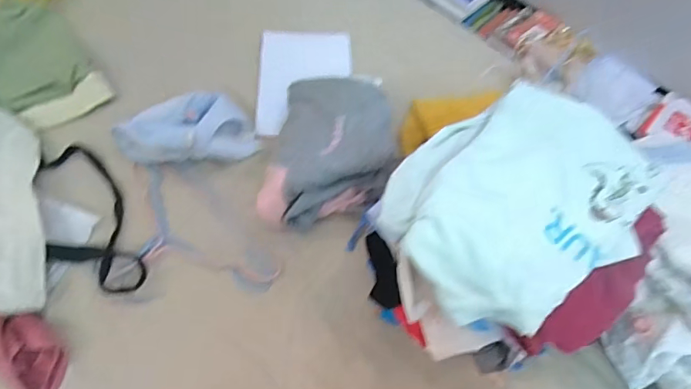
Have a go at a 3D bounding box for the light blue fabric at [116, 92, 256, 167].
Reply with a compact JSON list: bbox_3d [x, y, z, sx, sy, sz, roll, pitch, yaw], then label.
[{"bbox_3d":[-0.229,-0.097,0.669,0.208,0.061,0.103,1,62,-3],"label":"light blue fabric"}]

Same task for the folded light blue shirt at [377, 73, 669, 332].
[{"bbox_3d":[0.143,-0.001,0.385,0.212,0.043,0.172,-29,68,-17],"label":"folded light blue shirt"}]

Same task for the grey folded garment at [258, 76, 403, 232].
[{"bbox_3d":[-0.021,-0.049,0.609,0.155,0.093,0.195,12,62,3],"label":"grey folded garment"}]

